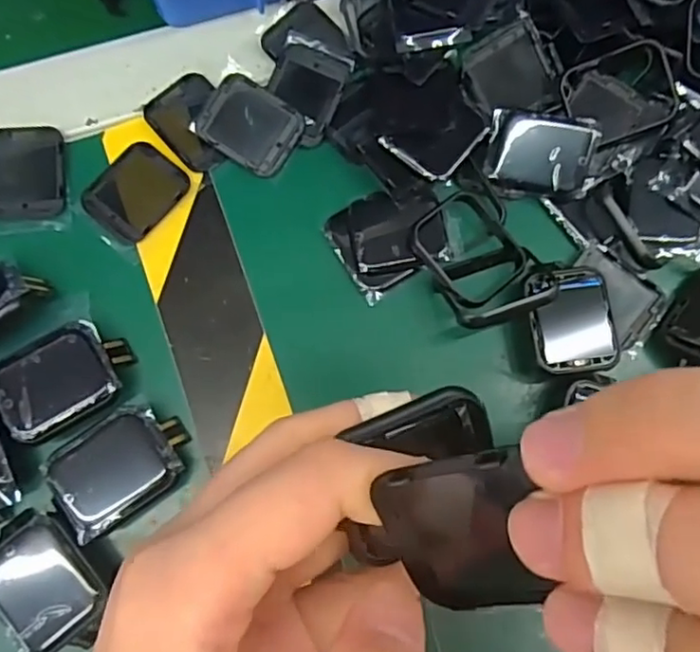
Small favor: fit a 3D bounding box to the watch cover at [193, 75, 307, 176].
[{"bbox_3d":[-0.043,-0.087,0.268,0.039,0.008,0.033,31,79,5],"label":"watch cover"}]

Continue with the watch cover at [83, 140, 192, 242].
[{"bbox_3d":[-0.091,-0.058,0.263,0.034,0.004,0.039,35,80,5],"label":"watch cover"}]

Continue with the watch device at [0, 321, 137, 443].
[{"bbox_3d":[-0.110,0.021,0.240,0.048,0.016,0.035,-28,81,-7],"label":"watch device"}]

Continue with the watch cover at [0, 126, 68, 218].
[{"bbox_3d":[-0.137,-0.066,0.263,0.033,0.004,0.039,-3,79,-2],"label":"watch cover"}]

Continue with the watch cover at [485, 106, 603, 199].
[{"bbox_3d":[0.081,-0.073,0.265,0.043,0.004,0.032,12,106,11],"label":"watch cover"}]

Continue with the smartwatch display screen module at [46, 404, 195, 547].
[{"bbox_3d":[-0.086,0.052,0.233,0.047,0.016,0.033,-39,82,-8],"label":"smartwatch display screen module"}]

